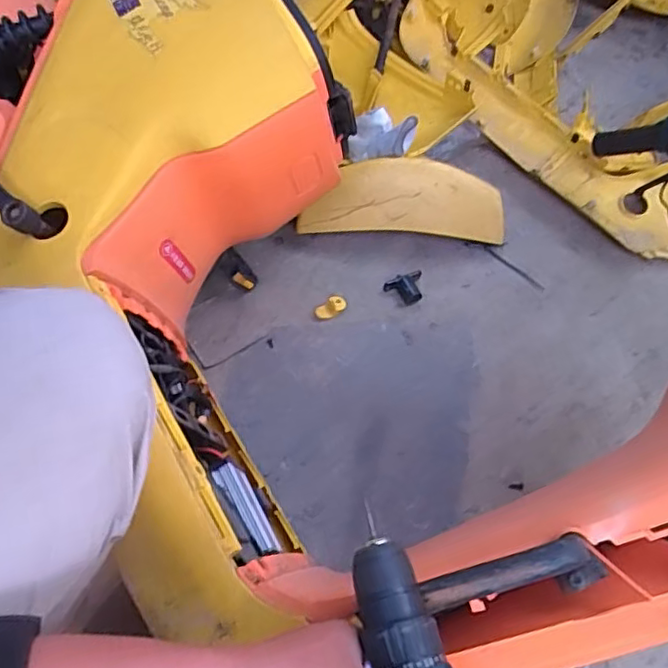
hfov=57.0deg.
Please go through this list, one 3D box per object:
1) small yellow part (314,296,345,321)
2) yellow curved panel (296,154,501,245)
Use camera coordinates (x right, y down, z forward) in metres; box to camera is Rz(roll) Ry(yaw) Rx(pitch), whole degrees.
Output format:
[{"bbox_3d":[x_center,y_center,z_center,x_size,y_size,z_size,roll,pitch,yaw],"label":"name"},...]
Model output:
[{"bbox_3d":[-0.005,-0.037,0.896,0.047,0.012,0.025,-32,68,-17],"label":"small yellow part"},{"bbox_3d":[0.104,-0.200,0.908,0.296,0.079,0.084,4,61,0],"label":"yellow curved panel"}]

